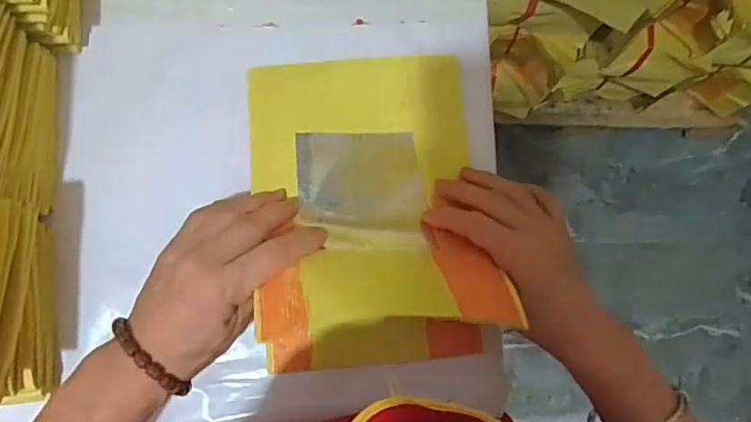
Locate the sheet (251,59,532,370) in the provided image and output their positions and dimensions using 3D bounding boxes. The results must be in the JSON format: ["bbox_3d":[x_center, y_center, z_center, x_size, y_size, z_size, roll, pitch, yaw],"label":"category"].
[{"bbox_3d":[-0.002,-0.009,0.372,0.153,0.102,0.221,-3,83,-6],"label":"sheet"}]

